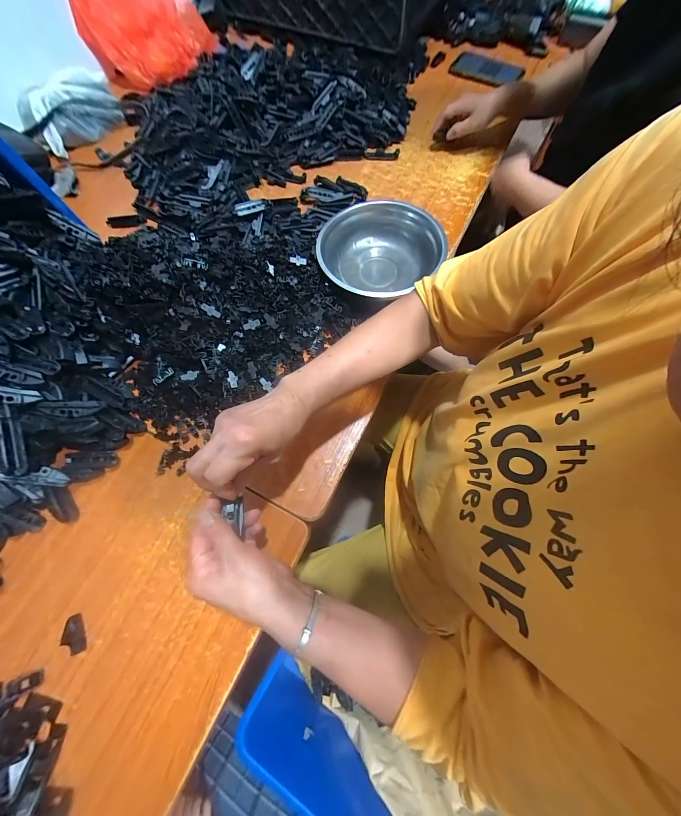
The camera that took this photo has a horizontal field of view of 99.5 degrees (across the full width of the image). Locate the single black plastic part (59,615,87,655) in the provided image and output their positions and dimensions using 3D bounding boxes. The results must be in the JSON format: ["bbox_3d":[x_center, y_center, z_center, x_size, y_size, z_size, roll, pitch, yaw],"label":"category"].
[{"bbox_3d":[-0.320,0.272,0.344,0.021,0.008,0.042,-27,72,-8],"label":"single black plastic part"}]

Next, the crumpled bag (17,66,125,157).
[{"bbox_3d":[-0.598,-0.663,0.645,0.207,0.075,0.105,-38,73,-11],"label":"crumpled bag"}]

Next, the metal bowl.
[{"bbox_3d":[0.059,-0.259,0.489,0.198,0.057,0.182,-1,70,1],"label":"metal bowl"}]

